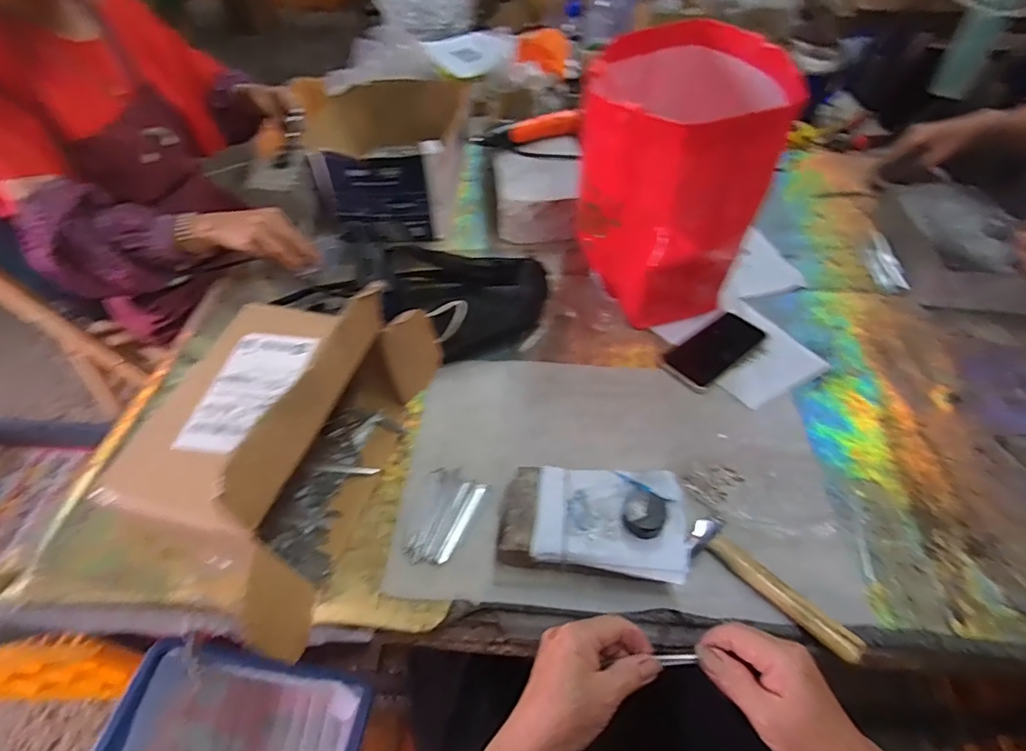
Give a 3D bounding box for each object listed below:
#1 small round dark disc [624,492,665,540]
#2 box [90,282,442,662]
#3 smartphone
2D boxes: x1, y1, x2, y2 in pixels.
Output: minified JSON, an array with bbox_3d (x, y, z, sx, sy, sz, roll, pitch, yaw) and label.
[{"bbox_3d":[0.120,0.127,0.472,0.035,0.019,0.037,0,50,0],"label":"small round dark disc"},{"bbox_3d":[-0.216,0.052,0.486,0.176,0.203,0.331,11,51,10],"label":"box"},{"bbox_3d":[0.262,-0.036,0.684,0.151,0.014,0.071,-34,58,-25],"label":"smartphone"}]

